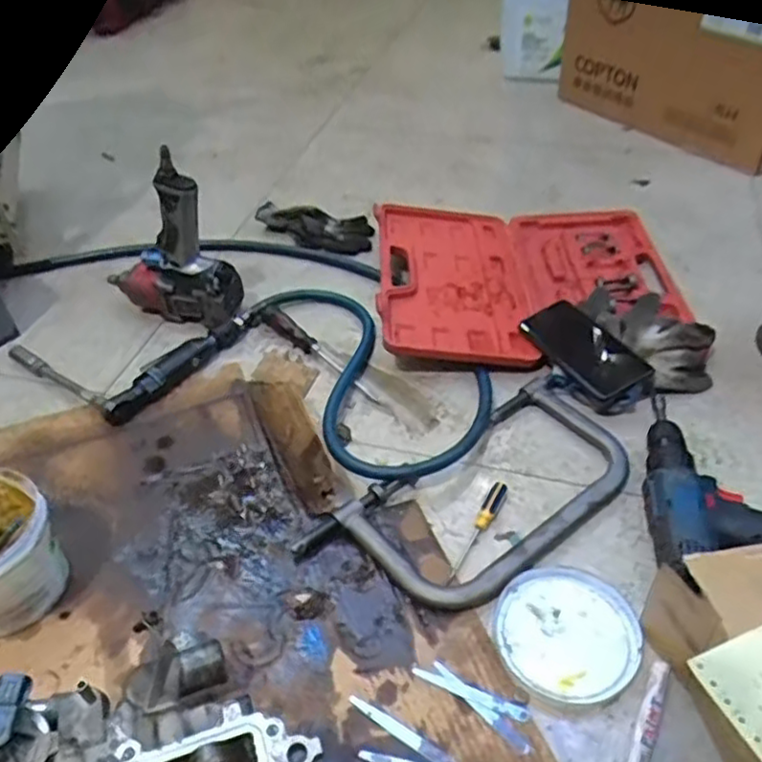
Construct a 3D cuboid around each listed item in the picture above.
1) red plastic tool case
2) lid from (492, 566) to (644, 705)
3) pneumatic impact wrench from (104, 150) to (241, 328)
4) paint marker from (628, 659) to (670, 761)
[{"bbox_3d":[0.193,-0.153,0.954,0.406,0.057,0.352,-7,43,-1],"label":"red plastic tool case"},{"bbox_3d":[0.162,0.216,0.604,0.118,0.007,0.117,-3,43,3],"label":"lid"},{"bbox_3d":[-0.292,-0.173,0.903,0.190,0.213,0.065,8,45,14],"label":"pneumatic impact wrench"},{"bbox_3d":[0.201,0.278,0.535,0.015,0.017,0.132,18,48,23],"label":"paint marker"}]

